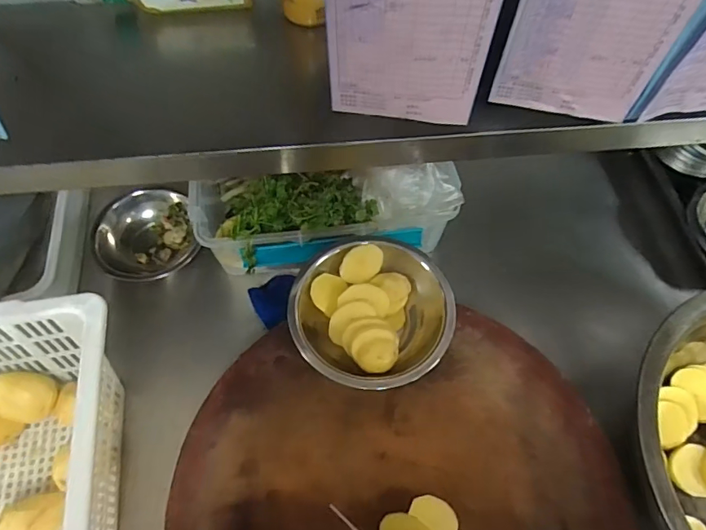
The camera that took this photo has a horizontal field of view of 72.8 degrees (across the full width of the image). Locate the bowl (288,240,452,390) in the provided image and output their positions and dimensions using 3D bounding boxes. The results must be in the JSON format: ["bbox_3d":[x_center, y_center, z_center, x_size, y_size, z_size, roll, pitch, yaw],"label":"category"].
[{"bbox_3d":[0.023,0.051,0.585,0.190,0.060,0.187,0,60,-1],"label":"bowl"}]

